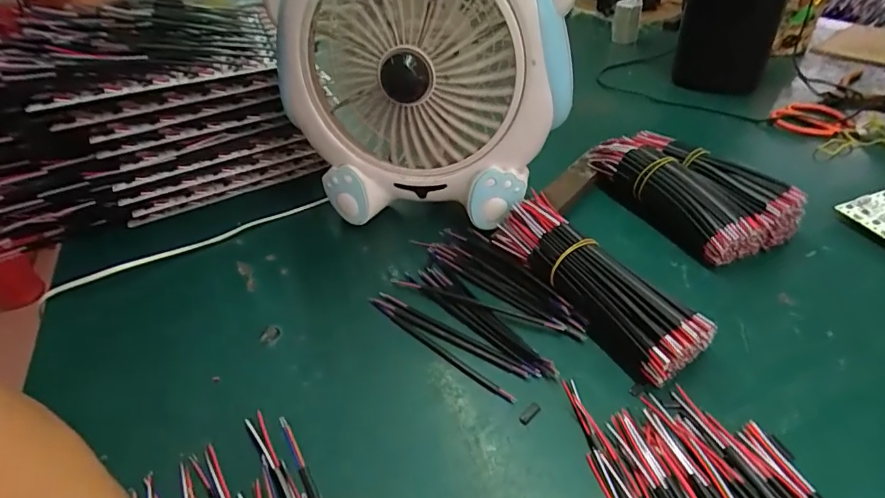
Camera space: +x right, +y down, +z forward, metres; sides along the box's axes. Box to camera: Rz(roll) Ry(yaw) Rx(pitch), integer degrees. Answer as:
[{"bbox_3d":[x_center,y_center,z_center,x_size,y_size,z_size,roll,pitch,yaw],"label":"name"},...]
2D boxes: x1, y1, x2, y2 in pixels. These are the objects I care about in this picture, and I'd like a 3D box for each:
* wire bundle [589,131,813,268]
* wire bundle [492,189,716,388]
[{"bbox_3d":[0.222,-0.058,0.441,0.100,0.048,0.170,-18,41,-14],"label":"wire bundle"},{"bbox_3d":[0.112,0.022,0.363,0.059,0.042,0.177,-22,42,-18],"label":"wire bundle"}]

